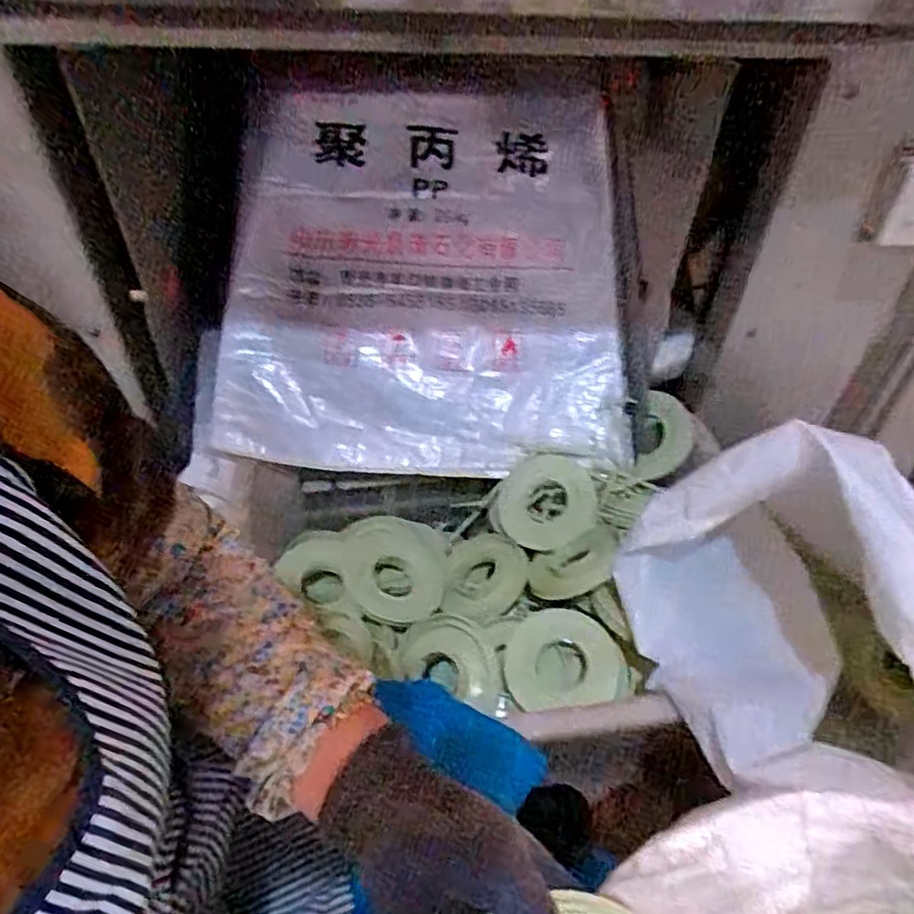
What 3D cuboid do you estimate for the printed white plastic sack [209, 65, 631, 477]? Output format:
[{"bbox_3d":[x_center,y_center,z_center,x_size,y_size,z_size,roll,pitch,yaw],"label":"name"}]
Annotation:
[{"bbox_3d":[-0.047,-0.284,0.968,0.586,0.093,0.613,1,82,1],"label":"printed white plastic sack"}]

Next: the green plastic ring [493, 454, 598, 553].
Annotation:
[{"bbox_3d":[0.120,0.062,0.918,0.137,0.038,0.127,-4,77,18],"label":"green plastic ring"}]

